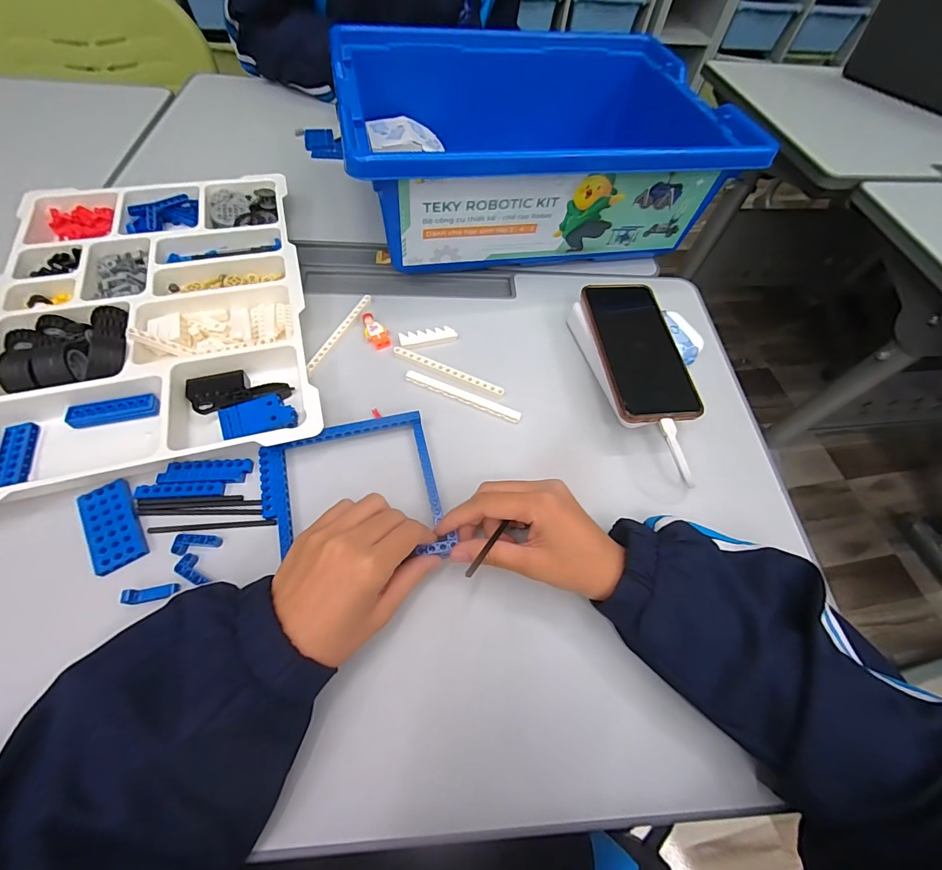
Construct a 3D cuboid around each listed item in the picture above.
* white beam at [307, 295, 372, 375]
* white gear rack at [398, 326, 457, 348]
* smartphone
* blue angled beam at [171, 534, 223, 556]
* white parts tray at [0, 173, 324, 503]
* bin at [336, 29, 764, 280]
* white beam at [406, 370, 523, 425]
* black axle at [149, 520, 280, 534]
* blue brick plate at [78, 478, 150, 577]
[{"bbox_3d":[-0.134,-0.105,0.410,0.010,0.005,0.113,24,62,9],"label":"white beam"},{"bbox_3d":[-0.044,-0.102,0.416,0.059,0.004,0.018,-12,62,-11],"label":"white gear rack"},{"bbox_3d":[0.160,-0.085,0.386,0.078,0.007,0.161,-2,61,-5],"label":"smartphone"},{"bbox_3d":[-0.204,0.082,0.301,0.032,0.006,0.015,2,60,-3],"label":"blue angled beam"},{"bbox_3d":[-0.301,-0.126,0.390,0.258,0.037,0.365,-13,62,-11],"label":"white parts tray"},{"bbox_3d":[0.064,-0.340,0.487,0.398,0.138,0.294,-8,62,-9],"label":"bin"},{"bbox_3d":[-0.008,-0.037,0.389,0.116,0.005,0.012,21,61,7],"label":"white beam"},{"bbox_3d":[-0.200,0.071,0.314,0.091,0.004,0.006,-3,61,-6],"label":"black axle"},{"bbox_3d":[-0.269,0.067,0.302,0.032,0.007,0.068,-27,66,-18],"label":"blue brick plate"}]

